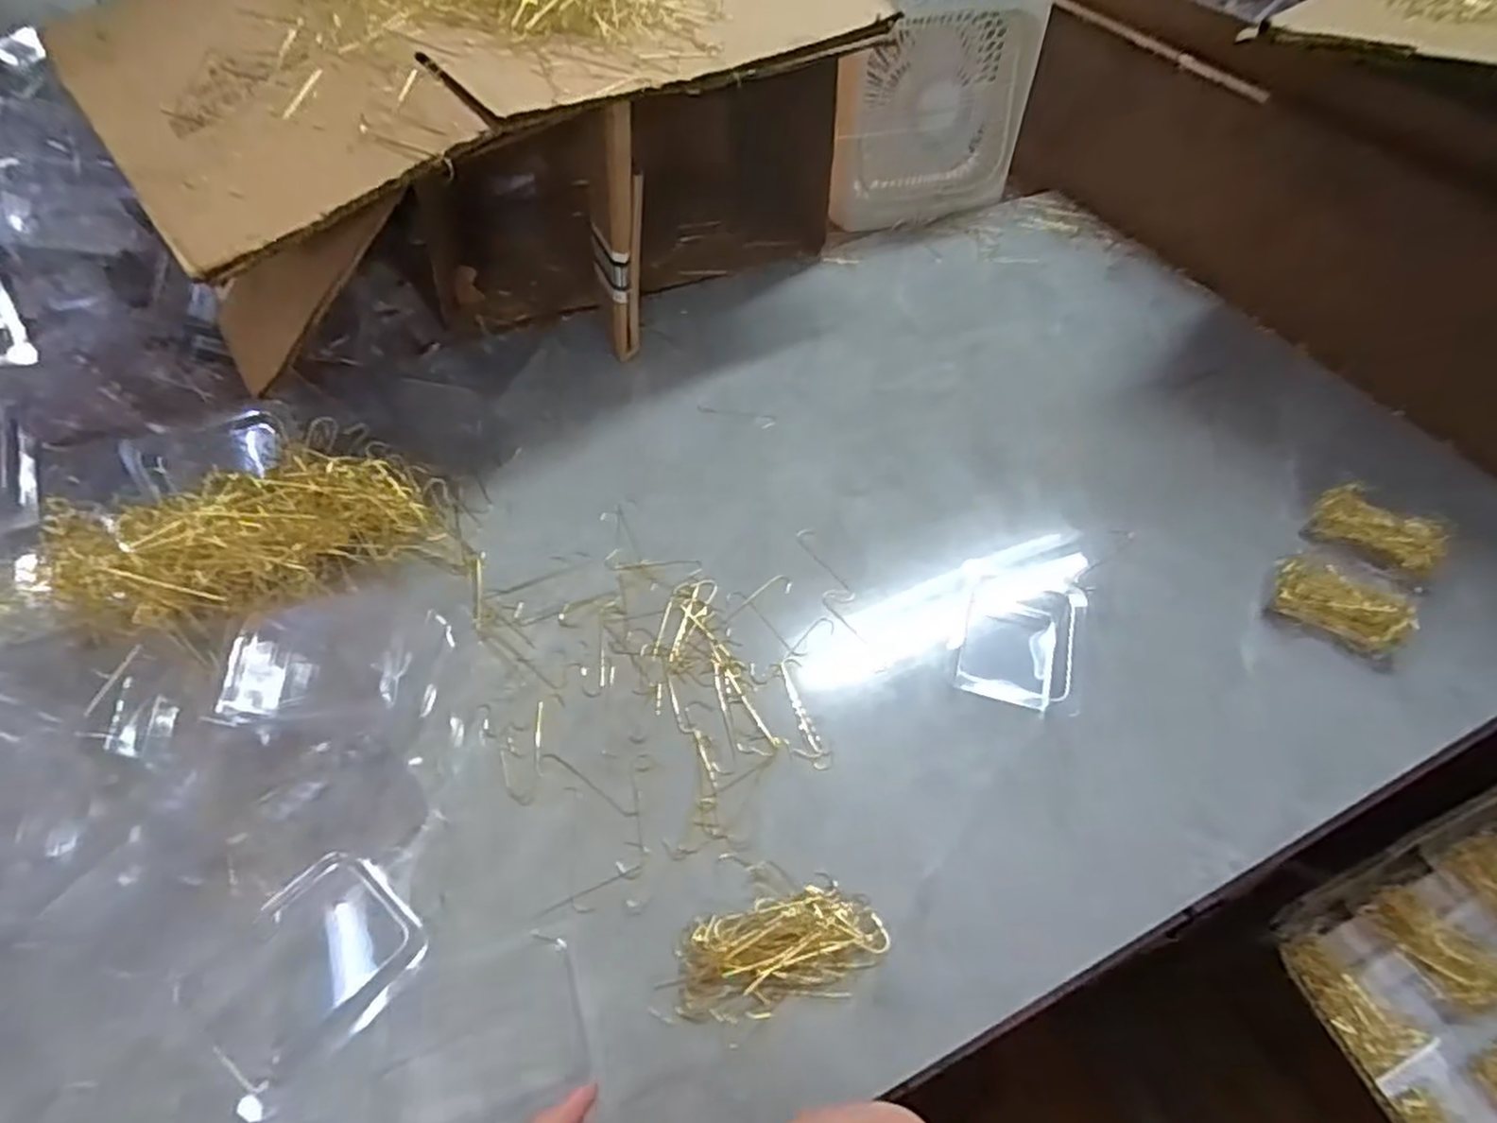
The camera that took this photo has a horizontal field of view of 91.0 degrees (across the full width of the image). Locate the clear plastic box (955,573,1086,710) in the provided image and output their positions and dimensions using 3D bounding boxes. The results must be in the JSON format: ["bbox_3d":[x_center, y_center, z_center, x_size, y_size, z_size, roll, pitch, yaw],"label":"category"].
[{"bbox_3d":[0.160,0.042,0.434,0.061,0.017,0.085,14,53,11],"label":"clear plastic box"}]

